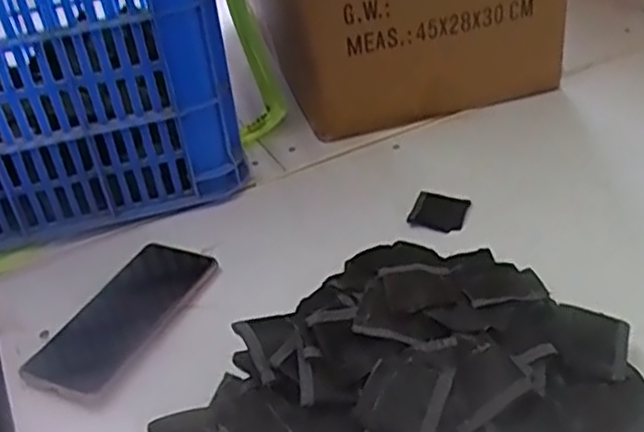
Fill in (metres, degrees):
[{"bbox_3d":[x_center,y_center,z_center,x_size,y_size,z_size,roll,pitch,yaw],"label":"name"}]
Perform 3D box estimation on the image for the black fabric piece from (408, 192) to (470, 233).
[{"bbox_3d":[0.106,-0.004,0.652,0.047,0.008,0.046,17,47,11],"label":"black fabric piece"}]

